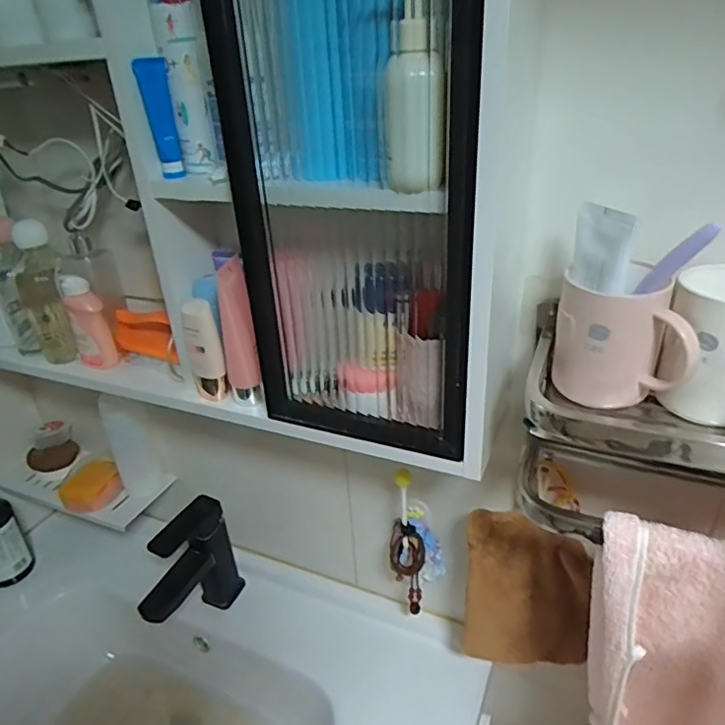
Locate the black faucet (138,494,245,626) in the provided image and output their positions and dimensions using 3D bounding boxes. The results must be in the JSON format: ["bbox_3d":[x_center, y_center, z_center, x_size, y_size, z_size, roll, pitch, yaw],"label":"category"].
[{"bbox_3d":[-0.240,0.298,0.768,0.059,0.169,0.151,11,32,25],"label":"black faucet"}]

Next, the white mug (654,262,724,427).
[{"bbox_3d":[0.265,-0.008,0.404,0.080,0.106,0.065,11,32,25],"label":"white mug"}]

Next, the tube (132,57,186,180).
[{"bbox_3d":[-0.183,-0.220,0.504,0.027,0.097,0.020,-13,30,-16],"label":"tube"}]

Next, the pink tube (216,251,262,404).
[{"bbox_3d":[-0.126,-0.026,0.559,0.033,0.148,0.027,-11,30,-14],"label":"pink tube"}]

